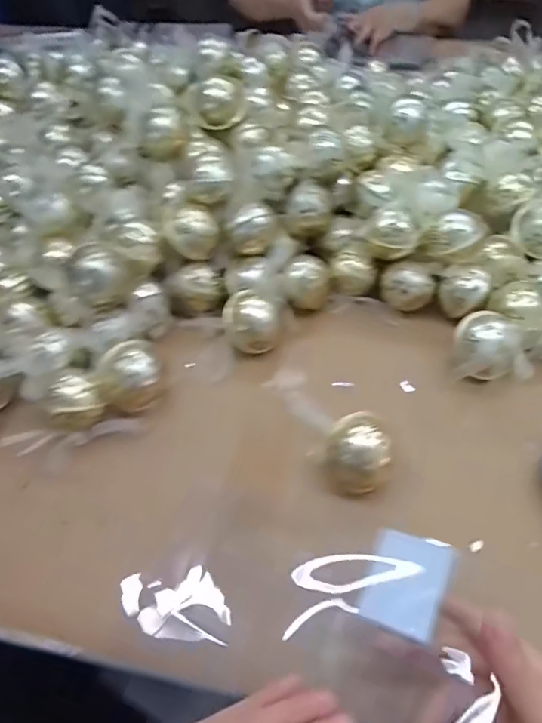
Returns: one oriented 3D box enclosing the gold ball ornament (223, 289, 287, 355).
[{"bbox_3d":[-0.015,-0.041,0.476,0.058,0.044,0.057,-2,50,1],"label":"gold ball ornament"}]

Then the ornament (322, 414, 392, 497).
[{"bbox_3d":[0.067,0.075,0.378,0.051,0.049,0.047,21,54,19],"label":"ornament"}]

